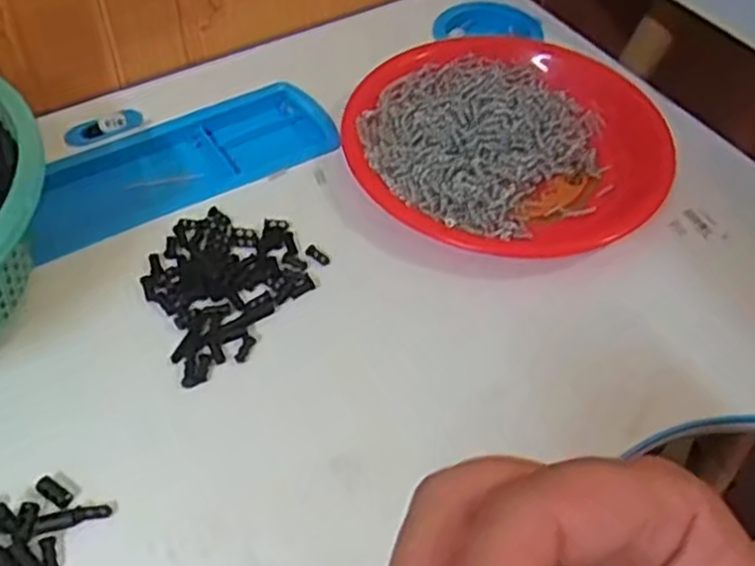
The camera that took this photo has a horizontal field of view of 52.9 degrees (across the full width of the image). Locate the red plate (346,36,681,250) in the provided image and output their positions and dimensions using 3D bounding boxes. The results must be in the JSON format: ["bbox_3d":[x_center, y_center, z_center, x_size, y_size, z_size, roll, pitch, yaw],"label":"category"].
[{"bbox_3d":[0.088,-0.099,0.528,0.215,0.034,0.195,29,55,20],"label":"red plate"}]

